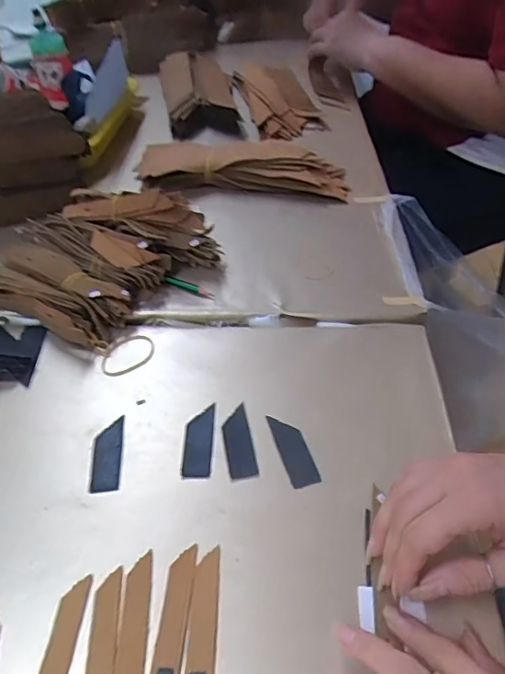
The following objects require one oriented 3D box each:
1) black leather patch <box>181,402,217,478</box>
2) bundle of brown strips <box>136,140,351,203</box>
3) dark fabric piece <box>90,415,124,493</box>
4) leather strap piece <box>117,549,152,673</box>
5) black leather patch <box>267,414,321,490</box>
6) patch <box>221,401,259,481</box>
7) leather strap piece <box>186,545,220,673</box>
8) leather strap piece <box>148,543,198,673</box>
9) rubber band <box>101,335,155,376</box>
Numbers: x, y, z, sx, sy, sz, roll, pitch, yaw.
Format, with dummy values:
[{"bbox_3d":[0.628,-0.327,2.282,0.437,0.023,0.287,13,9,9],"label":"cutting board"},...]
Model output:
[{"bbox_3d":[-0.042,0.081,0.409,0.022,0.004,0.064,0,46,2],"label":"black leather patch"},{"bbox_3d":[-0.014,-0.221,0.666,0.271,0.038,0.084,4,47,5],"label":"bundle of brown strips"},{"bbox_3d":[-0.113,0.091,0.403,0.021,0.004,0.063,-6,46,-4],"label":"dark fabric piece"},{"bbox_3d":[-0.070,0.189,0.297,0.016,0.004,0.124,-3,46,-1],"label":"leather strap piece"},{"bbox_3d":[0.031,0.086,0.401,0.022,0.004,0.063,-14,47,-11],"label":"black leather patch"},{"bbox_3d":[-0.011,0.082,0.407,0.022,0.004,0.063,-9,47,-6],"label":"patch"},{"bbox_3d":[-0.030,0.186,0.299,0.017,0.004,0.124,-1,46,1],"label":"leather strap piece"},{"bbox_3d":[-0.049,0.185,0.300,0.018,0.004,0.123,2,46,4],"label":"leather strap piece"},{"bbox_3d":[-0.113,0.016,0.474,0.048,0.005,0.048,-1,46,1],"label":"rubber band"}]

